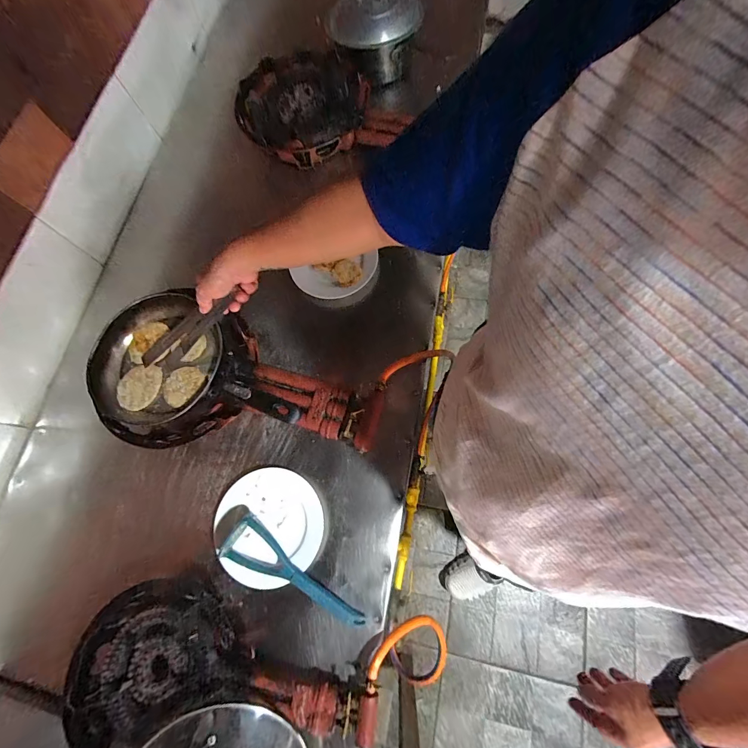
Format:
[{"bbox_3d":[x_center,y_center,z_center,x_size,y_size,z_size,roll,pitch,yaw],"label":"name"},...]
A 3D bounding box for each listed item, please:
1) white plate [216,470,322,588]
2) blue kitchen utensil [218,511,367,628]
[{"bbox_3d":[-0.190,0.278,0.674,0.188,0.036,0.193,-2,72,6],"label":"white plate"},{"bbox_3d":[-0.138,0.327,0.615,0.286,0.055,0.080,23,76,13],"label":"blue kitchen utensil"}]

